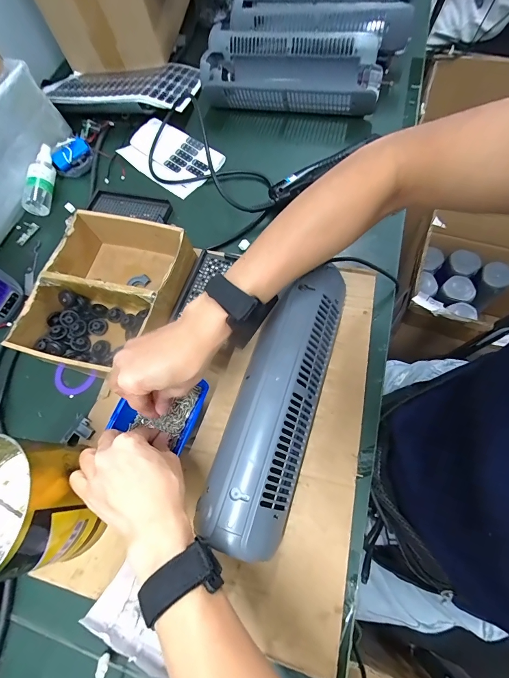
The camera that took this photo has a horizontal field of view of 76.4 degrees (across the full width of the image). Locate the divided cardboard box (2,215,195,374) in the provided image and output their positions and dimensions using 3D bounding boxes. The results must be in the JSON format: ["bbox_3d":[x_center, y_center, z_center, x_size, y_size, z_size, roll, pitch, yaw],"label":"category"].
[{"bbox_3d":[-0.196,-0.056,0.435,0.173,0.073,0.206,14,69,14],"label":"divided cardboard box"}]

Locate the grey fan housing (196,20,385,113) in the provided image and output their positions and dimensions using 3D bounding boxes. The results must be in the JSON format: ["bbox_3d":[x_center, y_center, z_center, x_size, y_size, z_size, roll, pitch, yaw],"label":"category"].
[{"bbox_3d":[0.067,-0.468,0.574,0.305,0.077,0.130,11,68,12],"label":"grey fan housing"}]

